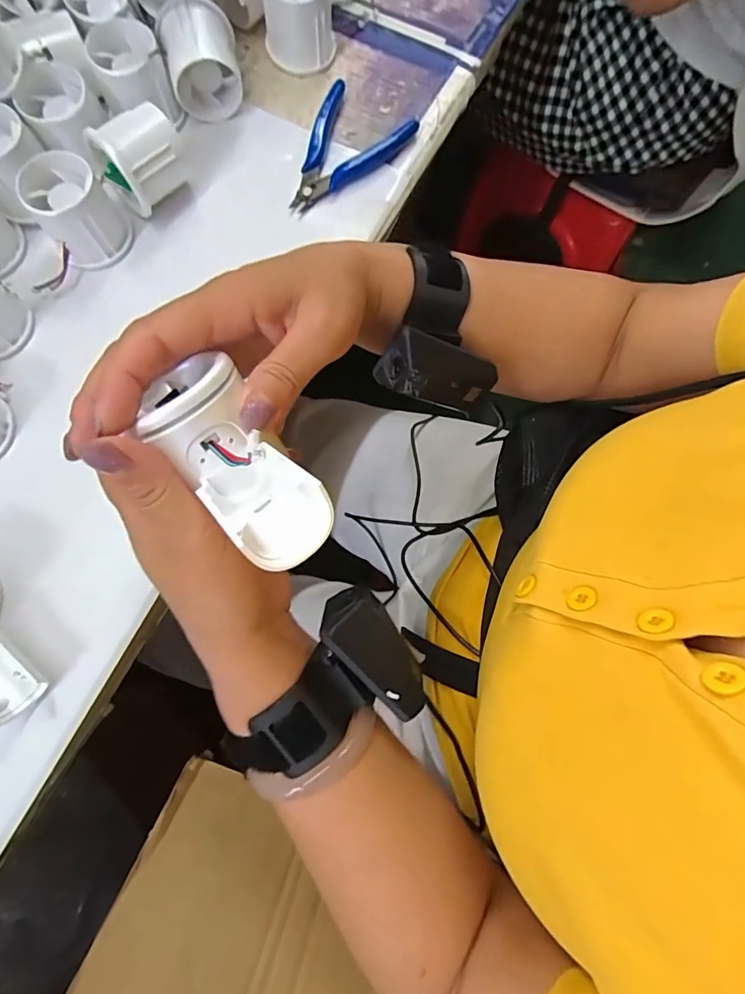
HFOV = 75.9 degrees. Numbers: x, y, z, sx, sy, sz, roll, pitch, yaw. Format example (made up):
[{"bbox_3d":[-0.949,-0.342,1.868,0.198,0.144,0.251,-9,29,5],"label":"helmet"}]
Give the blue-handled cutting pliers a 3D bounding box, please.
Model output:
[{"bbox_3d":[-0.031,-0.274,0.382,0.077,0.012,0.120,36,79,7],"label":"blue-handled cutting pliers"}]

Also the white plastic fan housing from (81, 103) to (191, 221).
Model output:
[{"bbox_3d":[-0.168,-0.246,0.352,0.050,0.060,0.054,42,79,8],"label":"white plastic fan housing"}]

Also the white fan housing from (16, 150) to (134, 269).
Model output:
[{"bbox_3d":[-0.212,-0.206,0.348,0.052,0.054,0.052,0,77,-1],"label":"white fan housing"}]

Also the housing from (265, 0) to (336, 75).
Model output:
[{"bbox_3d":[-0.060,-0.394,0.391,0.057,0.052,0.054,-2,77,-2],"label":"housing"}]

